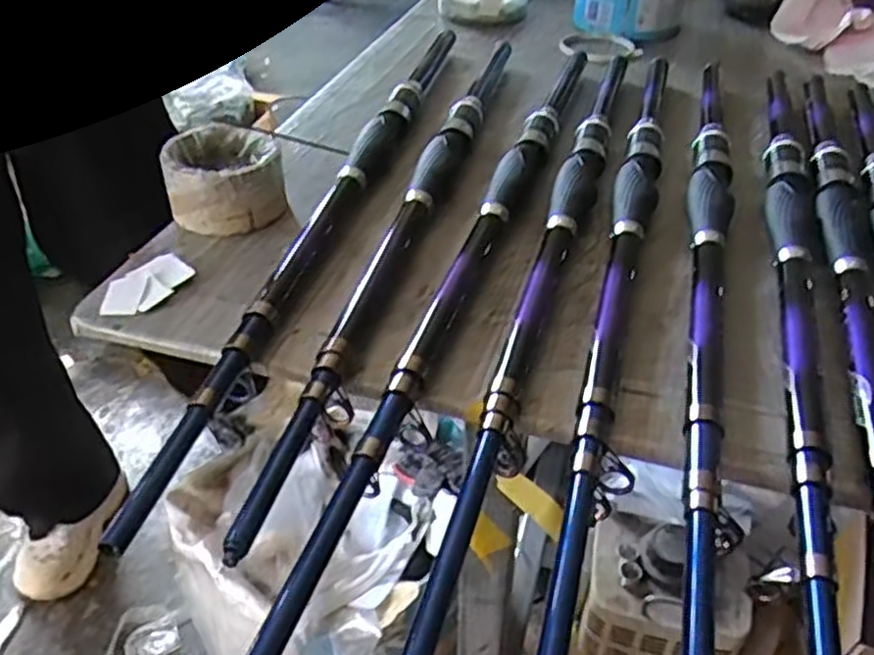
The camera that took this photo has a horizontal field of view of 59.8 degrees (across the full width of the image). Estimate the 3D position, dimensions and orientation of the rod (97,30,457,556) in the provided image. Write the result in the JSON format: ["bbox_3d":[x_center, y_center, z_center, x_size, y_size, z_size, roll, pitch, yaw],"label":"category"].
[{"bbox_3d":[-0.070,-0.096,0.561,0.030,0.025,0.620,9,40,10],"label":"rod"}]

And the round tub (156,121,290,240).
[{"bbox_3d":[-0.154,-0.108,0.551,0.081,0.046,0.077,0,40,0],"label":"round tub"}]

